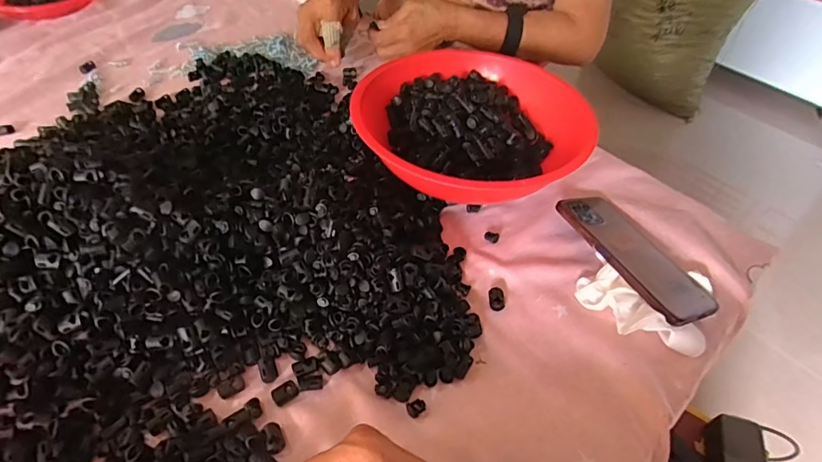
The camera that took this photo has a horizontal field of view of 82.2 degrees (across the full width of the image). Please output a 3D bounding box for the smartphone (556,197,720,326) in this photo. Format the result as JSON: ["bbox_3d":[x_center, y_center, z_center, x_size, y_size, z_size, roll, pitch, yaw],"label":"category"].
[{"bbox_3d":[0.224,0.022,0.466,0.083,0.011,0.158,-8,48,-30],"label":"smartphone"}]

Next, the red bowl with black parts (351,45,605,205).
[{"bbox_3d":[0.073,-0.117,0.536,0.241,0.083,0.237,2,49,-2],"label":"red bowl with black parts"}]

